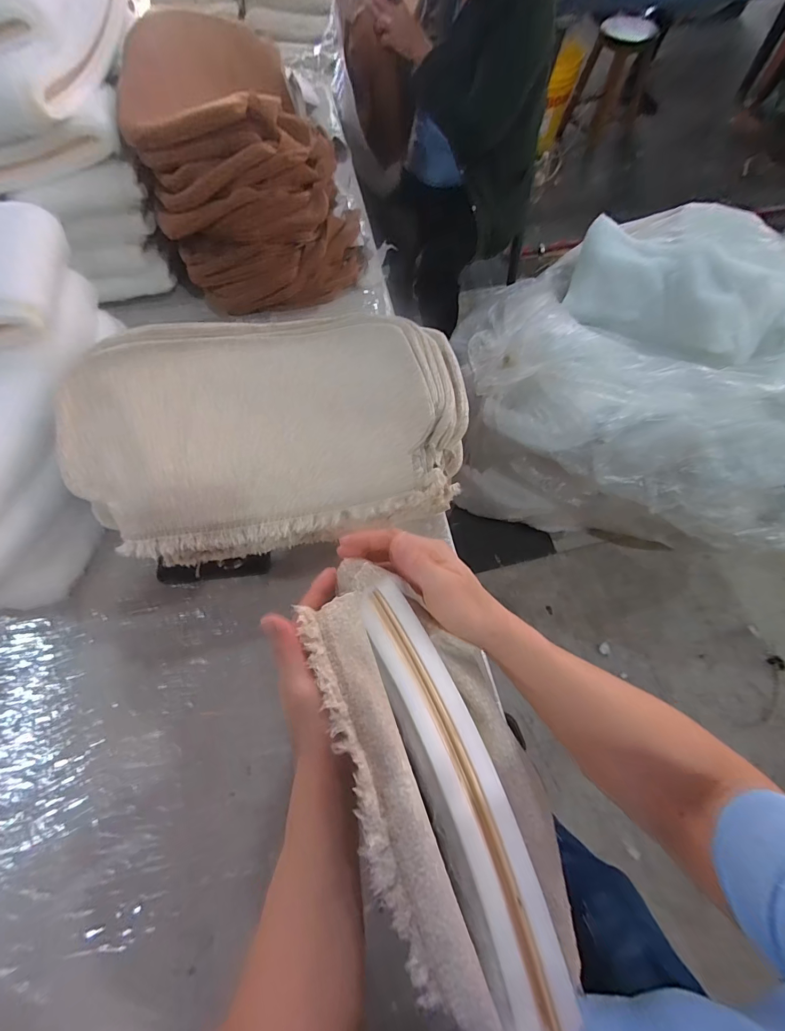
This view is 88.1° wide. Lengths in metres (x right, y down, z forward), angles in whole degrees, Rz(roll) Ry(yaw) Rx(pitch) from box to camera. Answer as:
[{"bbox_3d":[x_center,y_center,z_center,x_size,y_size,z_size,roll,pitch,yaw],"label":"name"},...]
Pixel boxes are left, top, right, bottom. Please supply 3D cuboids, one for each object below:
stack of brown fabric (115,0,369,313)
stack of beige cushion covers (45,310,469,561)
[{"bbox_3d":[-0.274,-0.630,0.756,0.362,0.255,0.384,-22,69,-8],"label":"stack of brown fabric"},{"bbox_3d":[-0.150,-0.124,0.546,0.485,0.109,0.311,-9,68,-3],"label":"stack of beige cushion covers"}]

